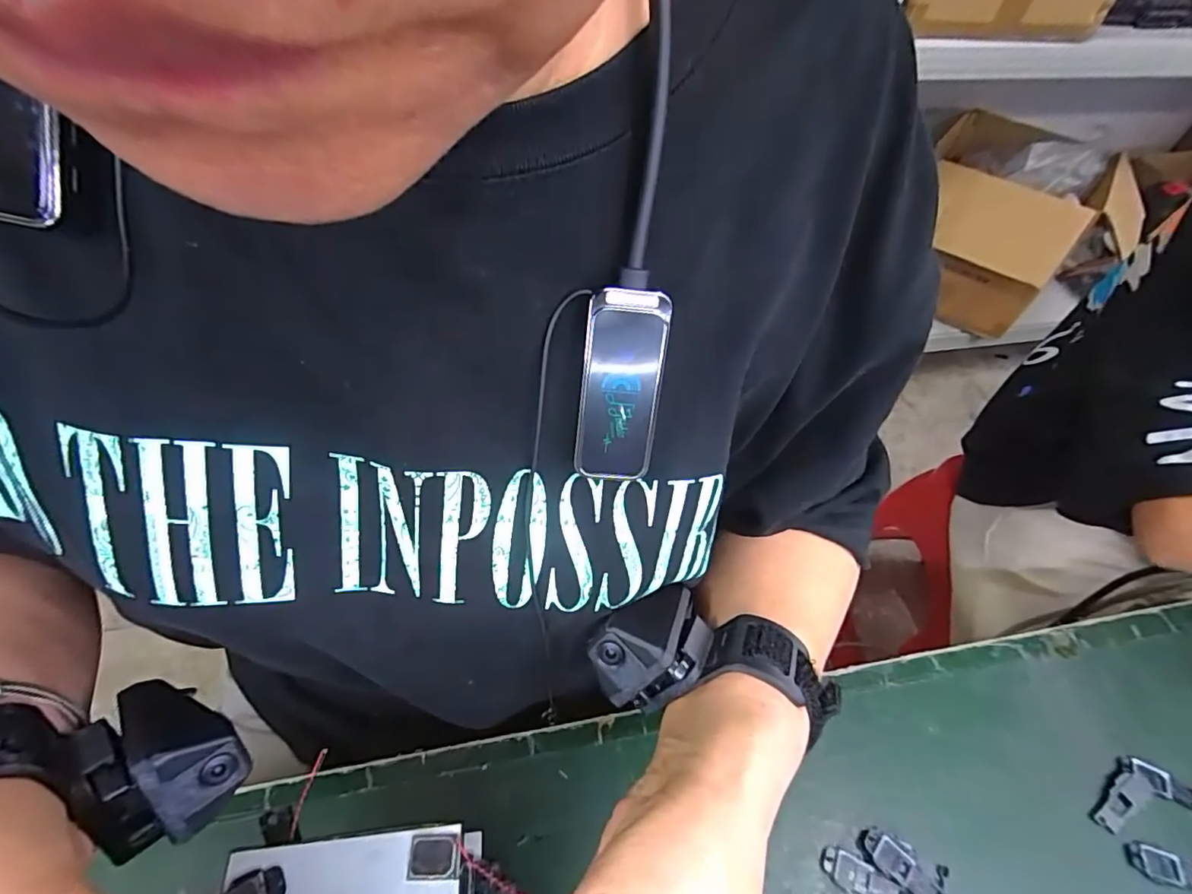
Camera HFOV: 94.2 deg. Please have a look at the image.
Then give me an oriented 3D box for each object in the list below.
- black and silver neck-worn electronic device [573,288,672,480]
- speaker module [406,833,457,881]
[{"bbox_3d":[0.008,-0.020,0.185,0.027,0.063,0.006,7,21,2],"label":"black and silver neck-worn electronic device"},{"bbox_3d":[-0.059,0.146,0.197,0.017,0.004,0.013,0,51,-3],"label":"speaker module"}]

